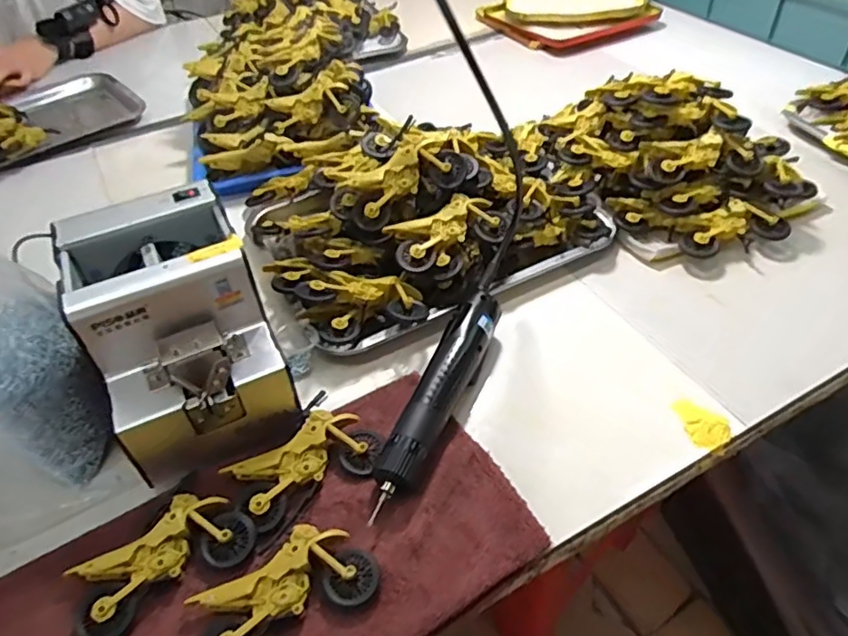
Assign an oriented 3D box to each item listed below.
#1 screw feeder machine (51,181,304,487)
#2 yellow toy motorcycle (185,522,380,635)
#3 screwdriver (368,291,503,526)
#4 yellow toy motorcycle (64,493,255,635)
[{"bbox_3d":[-0.192,0.004,0.475,0.126,0.125,0.173,-21,48,-16],"label":"screw feeder machine"},{"bbox_3d":[-0.091,0.179,0.392,0.116,0.019,0.060,-24,49,-19],"label":"yellow toy motorcycle"},{"bbox_3d":[0.013,0.060,0.489,0.036,0.034,0.217,16,49,18],"label":"screwdriver"},{"bbox_3d":[-0.179,0.165,0.409,0.114,0.021,0.058,-29,51,-23],"label":"yellow toy motorcycle"}]

